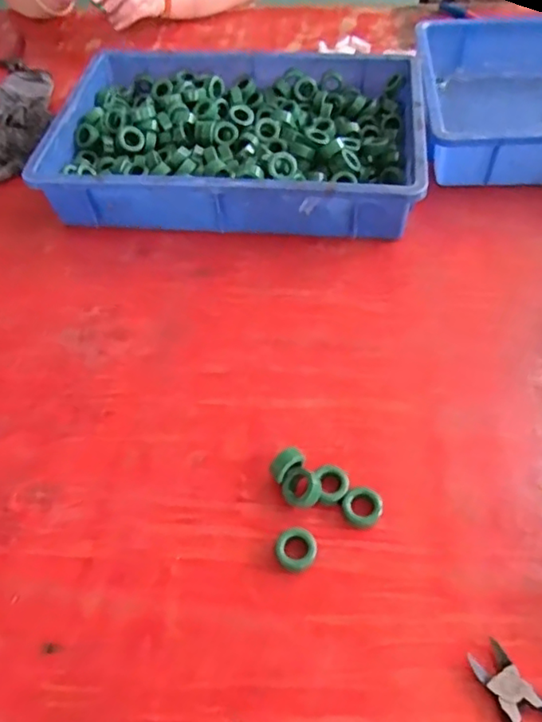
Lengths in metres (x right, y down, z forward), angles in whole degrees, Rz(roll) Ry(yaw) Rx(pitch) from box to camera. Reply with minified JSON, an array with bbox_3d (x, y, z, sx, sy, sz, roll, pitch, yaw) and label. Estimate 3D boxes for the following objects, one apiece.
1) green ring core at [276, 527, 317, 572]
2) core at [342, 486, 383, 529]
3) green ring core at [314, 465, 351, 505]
[{"bbox_3d":[0.019,0.143,0.439,0.029,0.013,0.030,-2,53,2],"label":"green ring core"},{"bbox_3d":[0.073,0.115,0.458,0.029,0.010,0.031,-2,53,2],"label":"core"},{"bbox_3d":[0.050,0.100,0.469,0.025,0.013,0.032,-4,53,1],"label":"green ring core"}]

